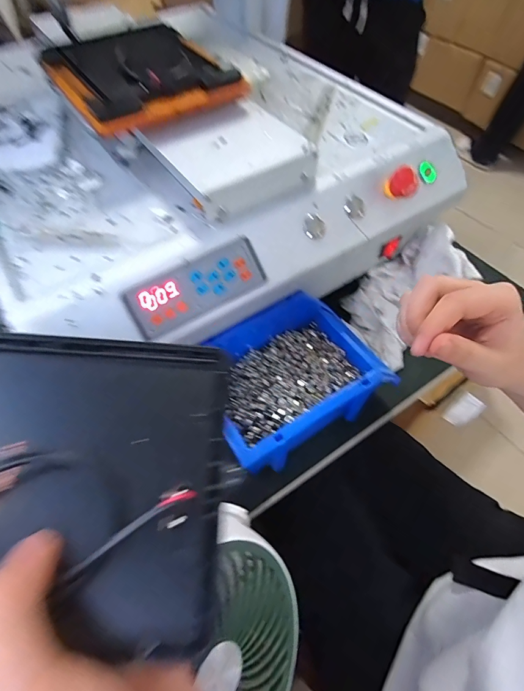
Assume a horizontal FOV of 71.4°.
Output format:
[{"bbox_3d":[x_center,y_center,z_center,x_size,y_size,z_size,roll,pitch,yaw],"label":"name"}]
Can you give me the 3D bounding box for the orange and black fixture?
[{"bbox_3d":[-0.124,-0.277,0.365,0.146,0.020,0.197,-28,61,-18],"label":"orange and black fixture"}]

